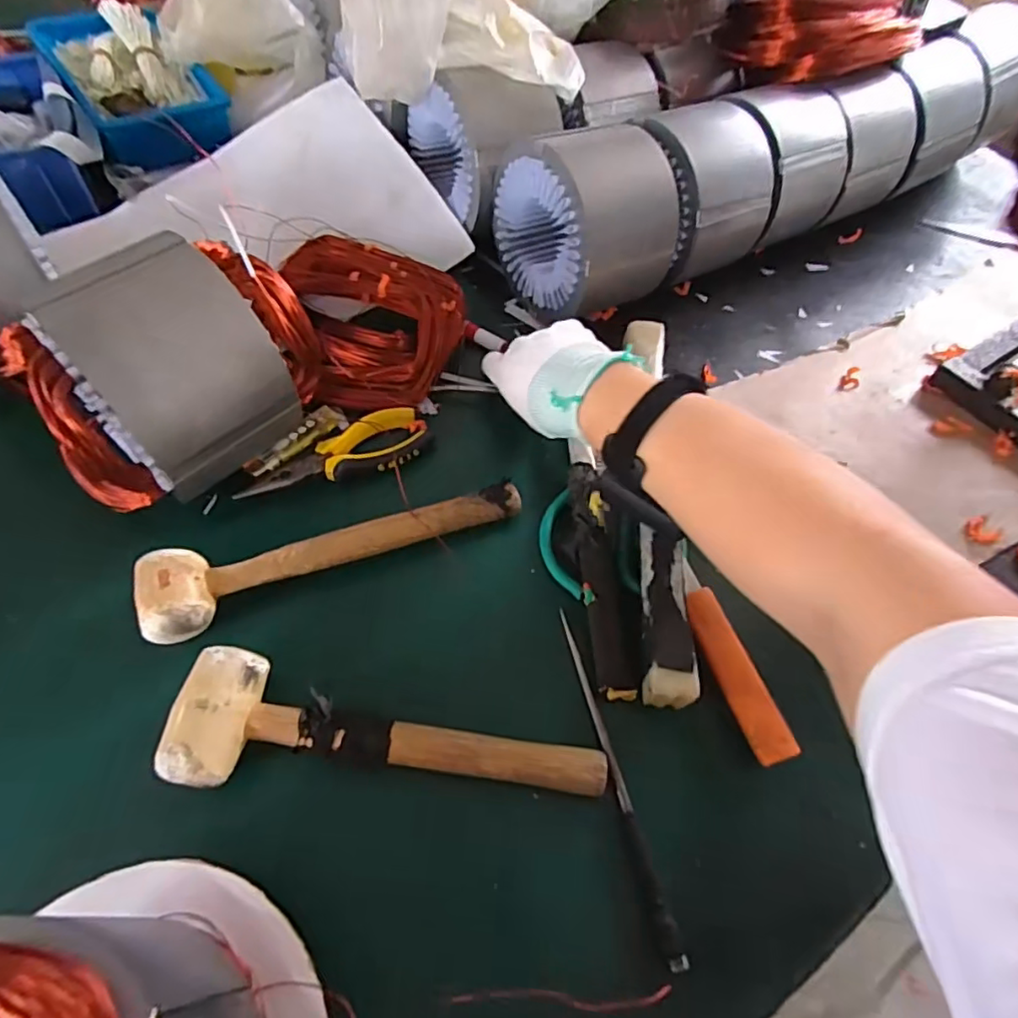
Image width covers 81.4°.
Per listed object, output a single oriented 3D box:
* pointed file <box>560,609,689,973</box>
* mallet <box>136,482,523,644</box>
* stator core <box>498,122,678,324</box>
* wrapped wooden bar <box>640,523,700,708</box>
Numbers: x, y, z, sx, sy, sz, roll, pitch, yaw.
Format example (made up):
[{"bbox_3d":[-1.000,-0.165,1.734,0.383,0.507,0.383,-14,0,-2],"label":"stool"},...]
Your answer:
[{"bbox_3d":[0.064,0.161,0.368,0.010,0.012,0.205,-11,55,-12],"label":"pointed file"},{"bbox_3d":[-0.120,0.026,0.427,0.271,0.037,0.056,-18,60,-16],"label":"mallet"},{"bbox_3d":[0.076,-0.276,0.578,0.130,0.144,0.145,-26,64,-19],"label":"stator core"},{"bbox_3d":[0.106,0.071,0.400,0.033,0.036,0.117,7,58,0],"label":"wrapped wooden bar"}]

